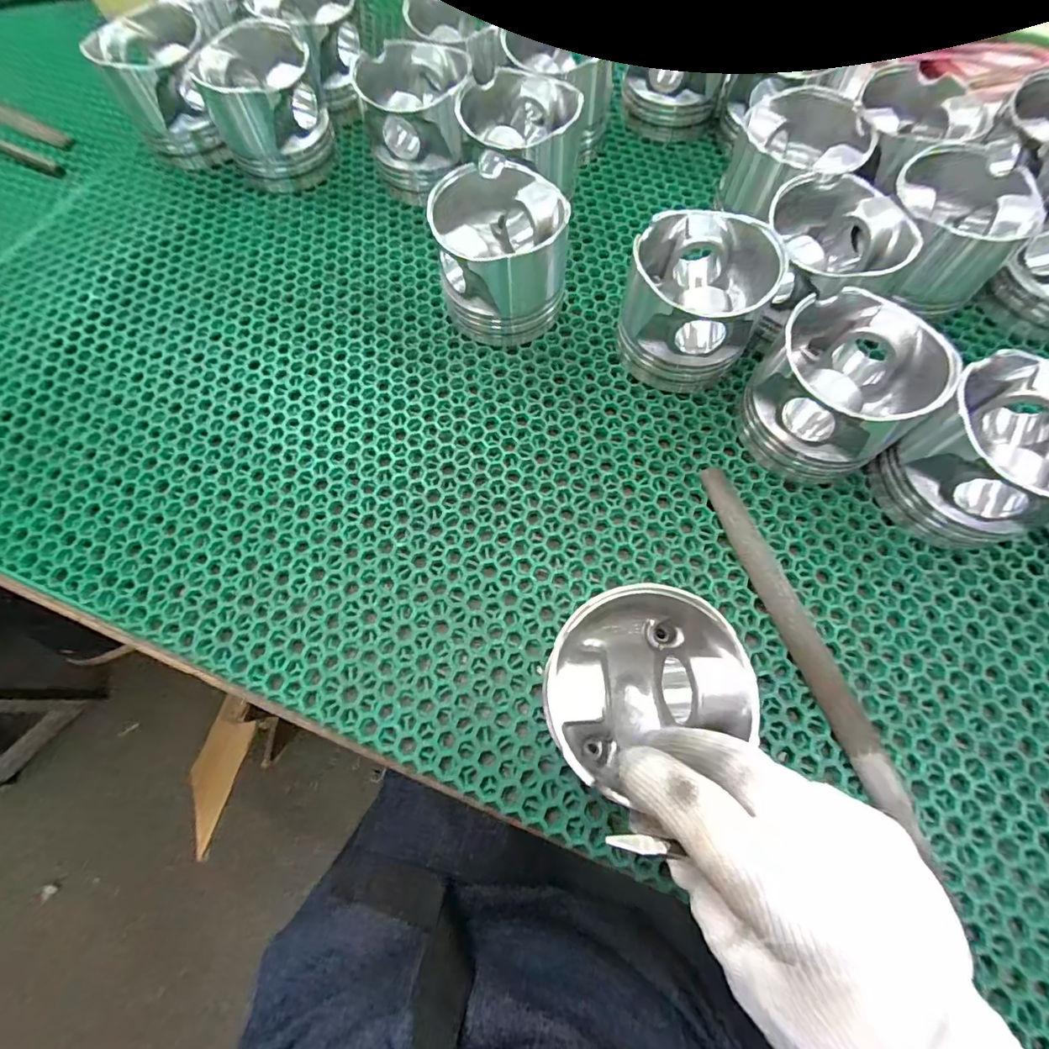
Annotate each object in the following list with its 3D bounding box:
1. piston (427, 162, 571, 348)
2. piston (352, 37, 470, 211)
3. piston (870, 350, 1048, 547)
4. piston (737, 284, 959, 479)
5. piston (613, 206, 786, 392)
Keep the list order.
[{"bbox_3d":[-0.015,-0.183,0.337,0.084,0.073,0.082,4,69,3],"label":"piston"},{"bbox_3d":[-0.087,-0.319,0.395,0.088,0.069,0.093,-2,69,0],"label":"piston"},{"bbox_3d":[0.261,-0.038,0.274,0.084,0.074,0.082,0,69,1],"label":"piston"},{"bbox_3d":[0.184,-0.078,0.293,0.084,0.072,0.082,0,69,1],"label":"piston"},{"bbox_3d":[0.110,-0.144,0.319,0.086,0.073,0.084,0,69,1],"label":"piston"}]

